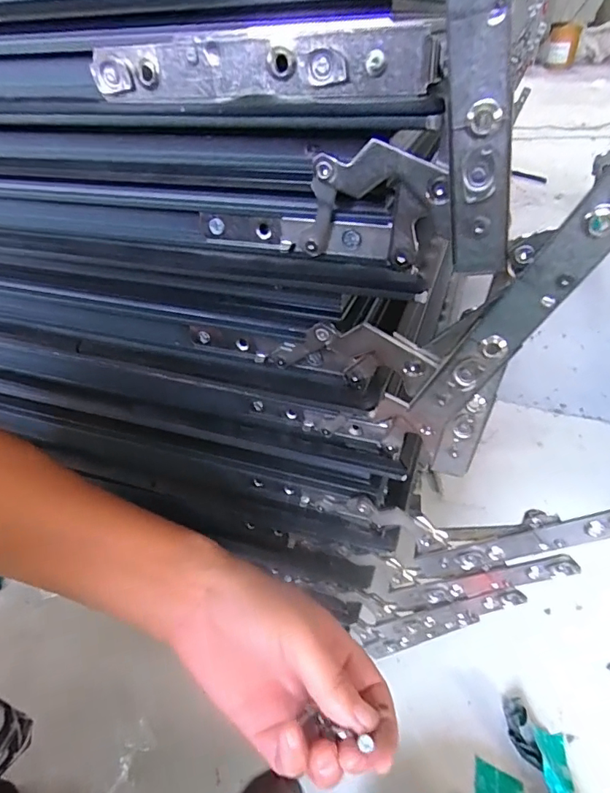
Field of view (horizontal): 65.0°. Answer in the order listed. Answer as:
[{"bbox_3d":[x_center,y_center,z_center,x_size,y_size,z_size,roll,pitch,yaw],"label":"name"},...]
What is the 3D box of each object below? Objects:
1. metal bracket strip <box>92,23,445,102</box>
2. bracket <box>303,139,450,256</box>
[{"bbox_3d":[-0.022,-0.130,0.188,0.140,0.022,0.010,10,42,17],"label":"metal bracket strip"},{"bbox_3d":[0.027,-0.079,0.200,0.061,0.045,0.009,17,44,23],"label":"bracket"}]

